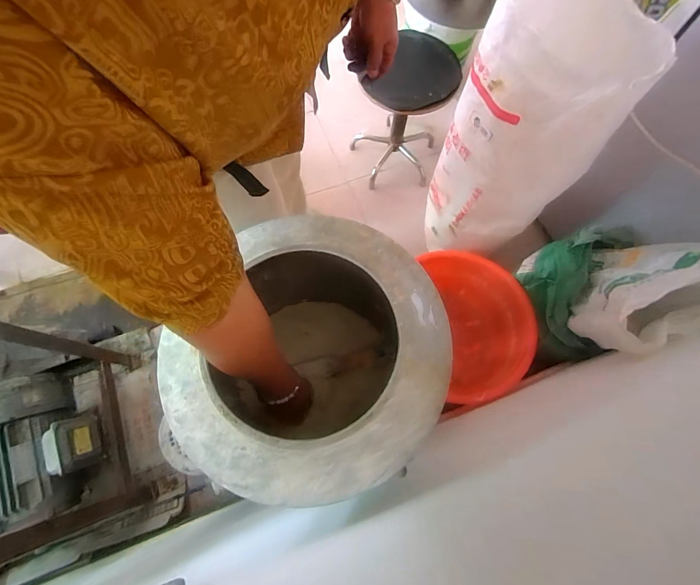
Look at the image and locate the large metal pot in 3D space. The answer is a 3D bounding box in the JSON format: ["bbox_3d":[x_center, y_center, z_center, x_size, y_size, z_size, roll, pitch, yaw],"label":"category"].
[{"bbox_3d":[-0.050,0.115,0.571,0.323,0.353,0.345,34,74,10],"label":"large metal pot"}]

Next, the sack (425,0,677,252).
[{"bbox_3d":[0.422,-0.382,0.891,0.314,0.630,0.337,34,73,10],"label":"sack"}]

